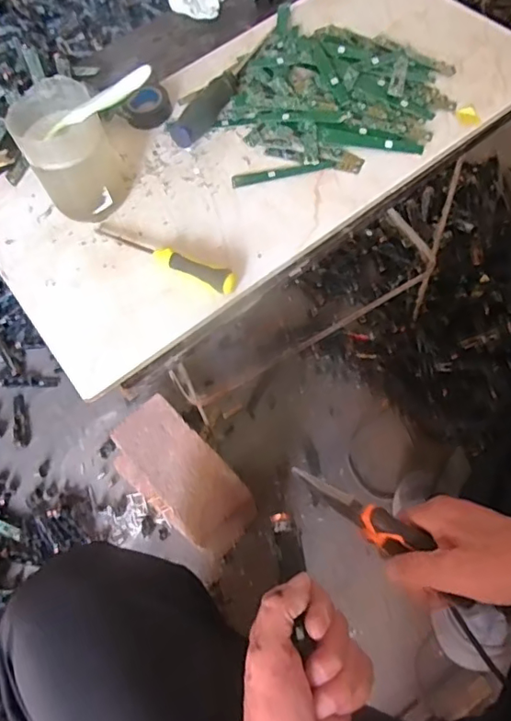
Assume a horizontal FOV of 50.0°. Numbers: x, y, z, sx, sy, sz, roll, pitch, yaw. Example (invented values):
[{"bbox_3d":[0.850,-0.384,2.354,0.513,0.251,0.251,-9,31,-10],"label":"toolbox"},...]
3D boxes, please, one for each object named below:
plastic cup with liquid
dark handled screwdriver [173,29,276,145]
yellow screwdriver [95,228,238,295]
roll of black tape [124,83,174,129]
[{"bbox_3d":[-0.169,-0.187,0.506,0.072,0.101,0.077,-3,62,5],"label":"plastic cup with liquid"},{"bbox_3d":[-0.028,-0.294,0.588,0.025,0.025,0.192,28,68,19],"label":"dark handled screwdriver"},{"bbox_3d":[-0.086,-0.098,0.500,0.154,0.019,0.020,26,68,18],"label":"yellow screwdriver"},{"bbox_3d":[-0.117,-0.278,0.596,0.049,0.021,0.049,-3,62,5],"label":"roll of black tape"}]

